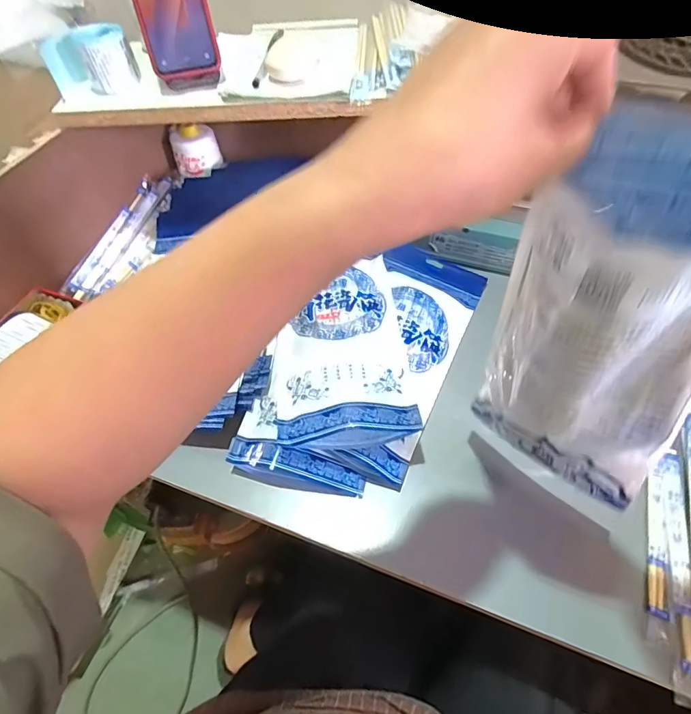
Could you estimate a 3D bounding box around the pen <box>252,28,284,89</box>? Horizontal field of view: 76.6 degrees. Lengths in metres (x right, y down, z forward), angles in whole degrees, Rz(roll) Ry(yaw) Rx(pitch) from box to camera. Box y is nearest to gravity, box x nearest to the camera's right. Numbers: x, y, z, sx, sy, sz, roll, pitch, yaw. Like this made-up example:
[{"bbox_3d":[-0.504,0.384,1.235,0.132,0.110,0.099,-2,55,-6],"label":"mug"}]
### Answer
[{"bbox_3d":[-0.097,-0.387,0.559,0.014,0.013,0.154,5,56,7],"label":"pen"}]

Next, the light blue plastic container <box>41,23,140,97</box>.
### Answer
[{"bbox_3d":[-0.301,-0.356,0.523,0.096,0.059,0.051,-8,55,-2],"label":"light blue plastic container"}]

